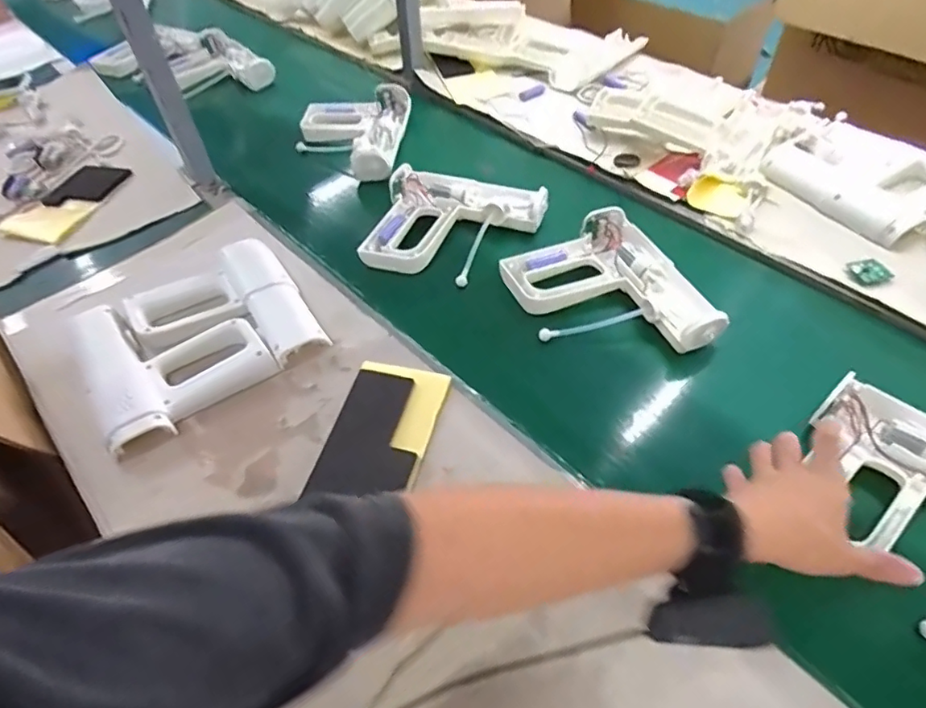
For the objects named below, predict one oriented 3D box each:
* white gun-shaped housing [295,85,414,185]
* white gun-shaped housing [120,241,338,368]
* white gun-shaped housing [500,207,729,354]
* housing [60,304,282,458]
[{"bbox_3d":[-0.184,-0.356,0.908,0.170,0.044,0.212,2,51,5],"label":"white gun-shaped housing"},{"bbox_3d":[-0.270,-0.040,0.645,0.170,0.033,0.196,-33,56,-21],"label":"white gun-shaped housing"},{"bbox_3d":[0.167,-0.071,0.652,0.186,0.041,0.216,-22,54,-13],"label":"white gun-shaped housing"},{"bbox_3d":[-0.330,-0.005,0.623,0.173,0.035,0.195,-33,56,-21],"label":"housing"}]

